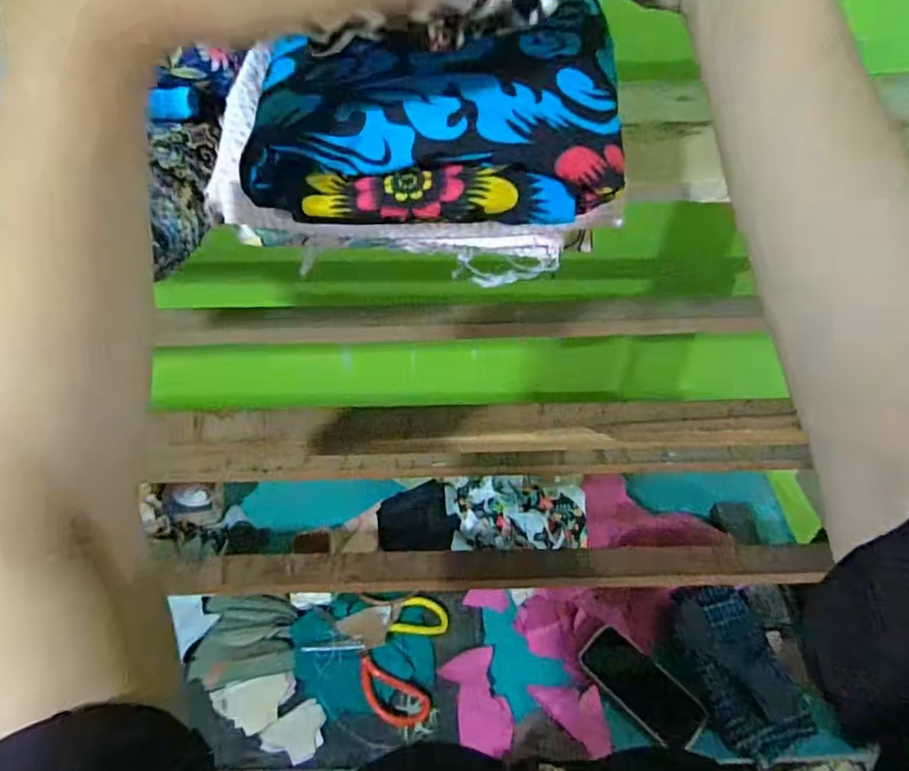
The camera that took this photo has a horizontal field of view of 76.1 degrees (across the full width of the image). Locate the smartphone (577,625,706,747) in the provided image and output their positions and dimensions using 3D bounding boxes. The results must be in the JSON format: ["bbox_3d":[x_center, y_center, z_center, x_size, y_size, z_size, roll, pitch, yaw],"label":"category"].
[{"bbox_3d":[0.244,0.396,0.767,0.071,0.009,0.164,-41,46,-14],"label":"smartphone"}]

